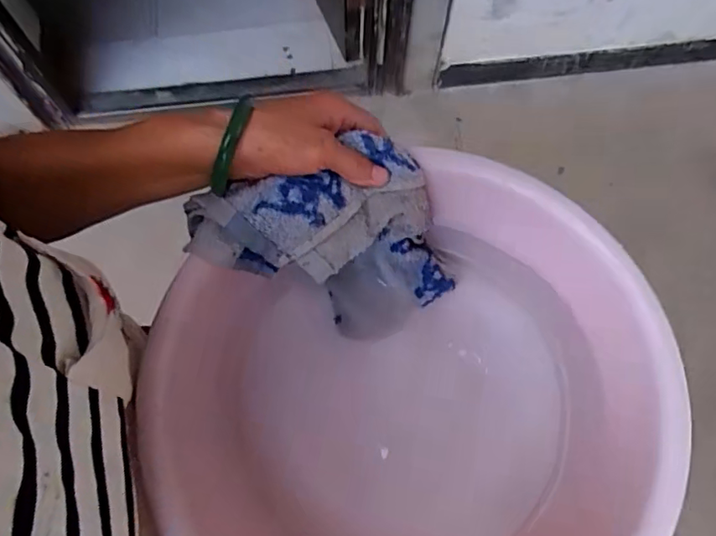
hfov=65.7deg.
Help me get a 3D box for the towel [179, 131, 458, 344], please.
[{"bbox_3d":[-0.023,-0.010,0.455,0.178,0.131,0.131,-26,73,-10],"label":"towel"}]

